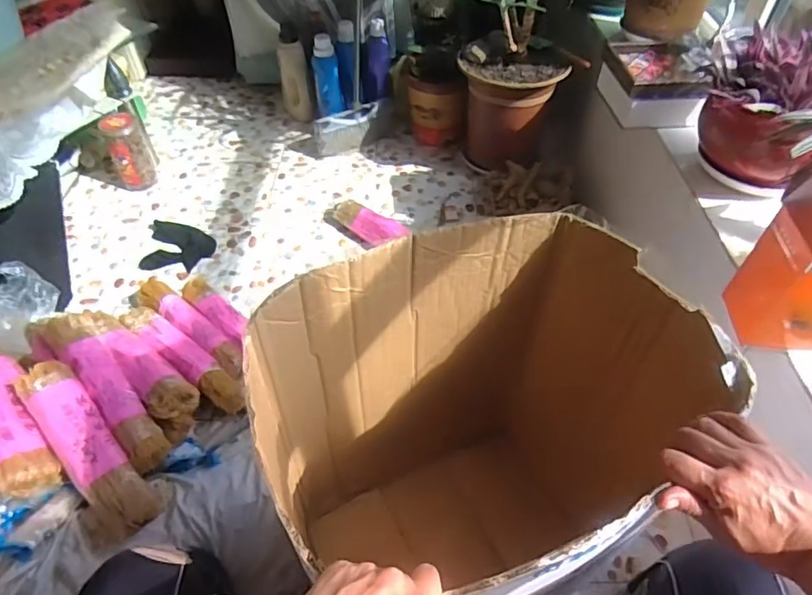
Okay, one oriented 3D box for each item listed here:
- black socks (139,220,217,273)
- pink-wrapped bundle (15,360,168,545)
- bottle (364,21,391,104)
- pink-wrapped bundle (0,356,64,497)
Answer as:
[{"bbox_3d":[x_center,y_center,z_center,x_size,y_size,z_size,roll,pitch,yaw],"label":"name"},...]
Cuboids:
[{"bbox_3d":[-0.597,-0.136,1.427,0.186,0.011,0.171,2,49,2],"label":"black socks"},{"bbox_3d":[-0.546,0.247,0.909,0.107,0.065,0.348,-35,72,-27],"label":"pink-wrapped bundle"},{"bbox_3d":[-0.088,-0.727,1.668,0.068,0.234,0.075,6,12,5],"label":"bottle"},{"bbox_3d":[-0.718,0.200,0.951,0.097,0.101,0.342,-32,56,-25],"label":"pink-wrapped bundle"}]

